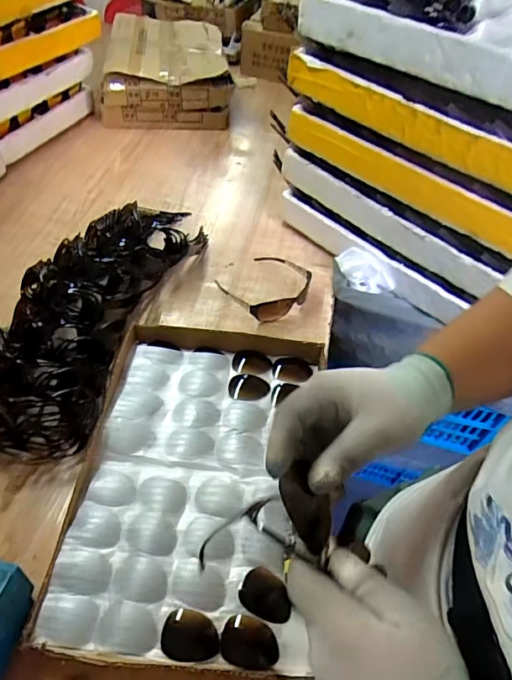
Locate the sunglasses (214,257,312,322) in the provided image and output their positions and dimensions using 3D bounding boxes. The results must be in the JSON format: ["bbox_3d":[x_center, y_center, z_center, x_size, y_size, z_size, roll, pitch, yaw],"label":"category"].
[{"bbox_3d":[0.022,-0.107,0.867,0.165,0.039,0.154,-34,60,-28],"label":"sunglasses"}]

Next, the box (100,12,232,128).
[{"bbox_3d":[-0.242,-0.746,1.314,0.321,0.182,0.415,-2,50,-6],"label":"box"}]

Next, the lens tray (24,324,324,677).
[{"bbox_3d":[-0.067,0.170,0.622,0.305,0.048,0.435,6,48,-1],"label":"lens tray"}]

